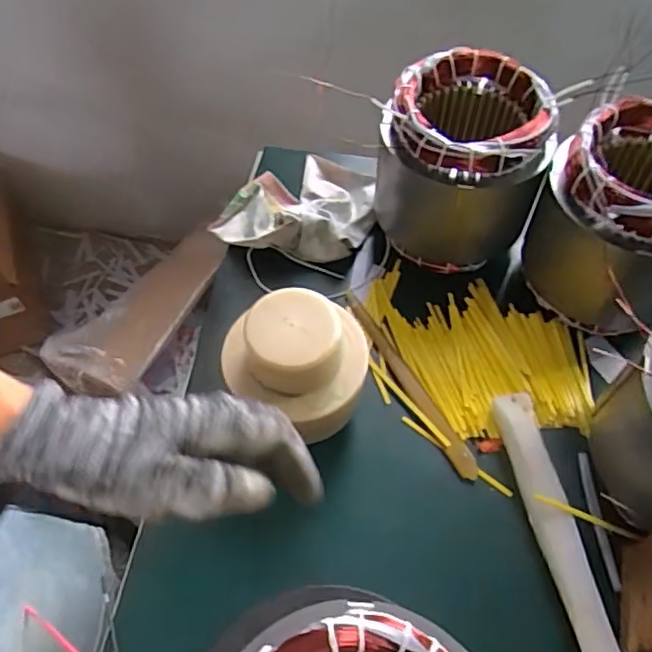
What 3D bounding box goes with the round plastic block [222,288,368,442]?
[{"bbox_3d":[-0.019,0.019,0.453,0.100,0.052,0.099,0,56,0],"label":"round plastic block"}]

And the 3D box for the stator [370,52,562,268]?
[{"bbox_3d":[0.127,-0.153,0.583,0.146,0.156,0.137,0,56,0],"label":"stator"}]

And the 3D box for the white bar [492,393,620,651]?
[{"bbox_3d":[0.181,0.190,0.441,0.029,0.025,0.296,-8,57,-6],"label":"white bar"}]

